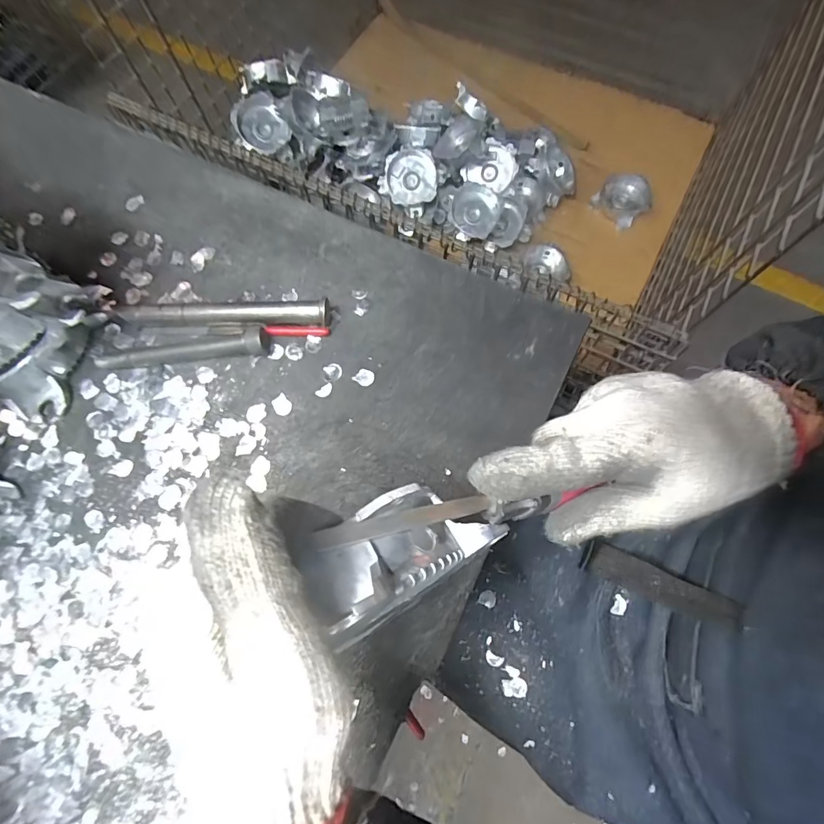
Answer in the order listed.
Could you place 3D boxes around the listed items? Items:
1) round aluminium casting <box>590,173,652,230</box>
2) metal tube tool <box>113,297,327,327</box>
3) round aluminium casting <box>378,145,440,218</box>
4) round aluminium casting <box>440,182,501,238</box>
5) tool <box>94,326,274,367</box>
[{"bbox_3d":[0.562,-0.566,1.154,0.134,0.038,0.128,-1,73,2],"label":"round aluminium casting"},{"bbox_3d":[-0.164,-0.086,0.384,0.182,0.021,0.019,1,73,3],"label":"metal tube tool"},{"bbox_3d":[-0.005,-0.591,1.083,0.140,0.045,0.149,-1,73,2],"label":"round aluminium casting"},{"bbox_3d":[0.148,-0.504,1.099,0.153,0.058,0.118,2,73,3],"label":"round aluminium casting"},{"bbox_3d":[-0.197,-0.056,0.376,0.143,0.018,0.023,-5,73,1],"label":"tool"}]

